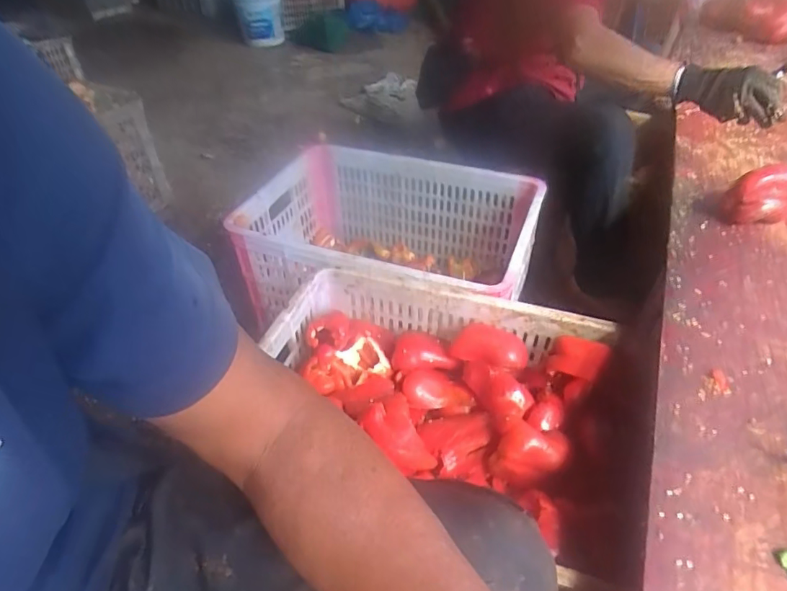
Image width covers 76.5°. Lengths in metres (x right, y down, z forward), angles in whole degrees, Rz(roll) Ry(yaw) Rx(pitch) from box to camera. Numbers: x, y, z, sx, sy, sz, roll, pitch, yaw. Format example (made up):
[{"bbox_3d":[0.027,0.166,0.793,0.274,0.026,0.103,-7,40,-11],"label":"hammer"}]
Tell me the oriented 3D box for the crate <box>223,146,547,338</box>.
[{"bbox_3d":[-0.016,-0.090,0.991,0.531,0.239,0.368,17,45,19],"label":"crate"}]

